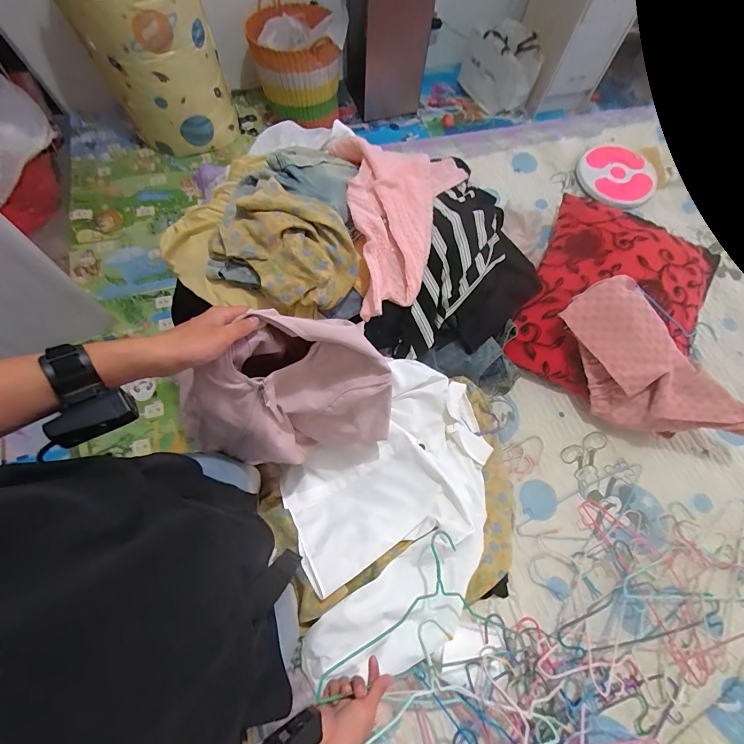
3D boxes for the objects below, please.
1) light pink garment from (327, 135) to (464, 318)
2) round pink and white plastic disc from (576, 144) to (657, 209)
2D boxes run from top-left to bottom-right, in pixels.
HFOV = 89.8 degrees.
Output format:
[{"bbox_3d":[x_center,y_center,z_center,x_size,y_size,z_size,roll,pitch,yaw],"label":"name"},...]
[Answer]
[{"bbox_3d":[0.058,-0.331,0.826,0.307,0.112,0.433,3,68,-2],"label":"light pink garment"},{"bbox_3d":[0.823,-0.661,1.259,0.242,0.045,0.242,1,68,-3],"label":"round pink and white plastic disc"}]

